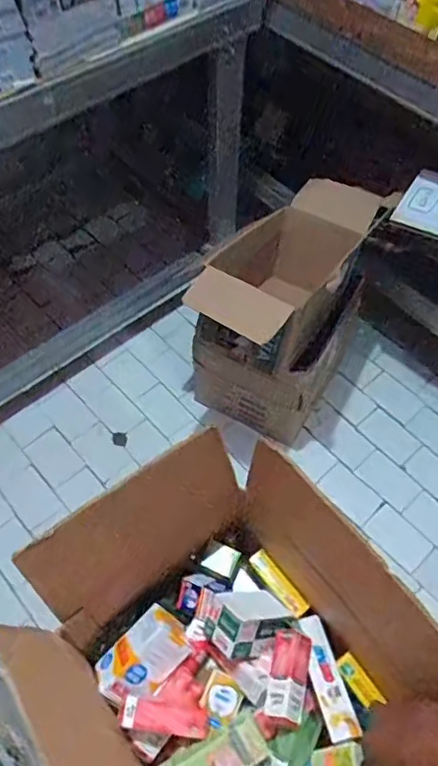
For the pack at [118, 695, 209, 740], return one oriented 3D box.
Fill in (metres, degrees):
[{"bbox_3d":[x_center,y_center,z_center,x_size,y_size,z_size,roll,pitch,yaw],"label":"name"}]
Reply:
[{"bbox_3d":[-0.060,0.369,0.638,0.096,0.018,0.032,13,57,-7],"label":"pack"}]

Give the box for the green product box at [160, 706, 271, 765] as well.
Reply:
[{"bbox_3d":[-0.006,0.403,0.618,0.122,0.030,0.049,-23,60,-15],"label":"green product box"}]

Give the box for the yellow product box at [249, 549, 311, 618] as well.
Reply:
[{"bbox_3d":[0.078,0.261,0.754,0.024,0.019,0.095,-32,63,-20],"label":"yellow product box"}]

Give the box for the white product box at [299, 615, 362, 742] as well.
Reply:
[{"bbox_3d":[0.125,0.340,0.674,0.036,0.025,0.131,-10,58,-8],"label":"white product box"}]

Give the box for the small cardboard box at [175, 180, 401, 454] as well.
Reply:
[{"bbox_3d":[0.131,-0.181,1.365,0.319,0.532,0.542,24,60,14],"label":"small cardboard box"}]

